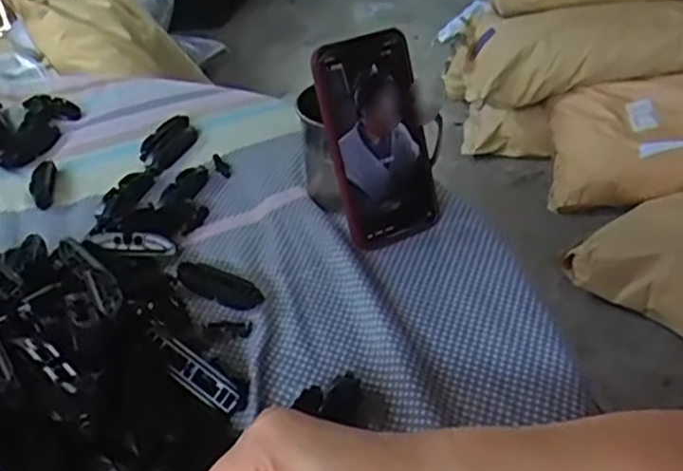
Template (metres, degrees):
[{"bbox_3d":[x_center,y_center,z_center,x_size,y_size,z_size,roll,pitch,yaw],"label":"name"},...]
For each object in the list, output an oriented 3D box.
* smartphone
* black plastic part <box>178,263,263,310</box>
[{"bbox_3d":[0.030,-0.073,0.542,0.076,0.158,0.014,-18,18,-15],"label":"smartphone"},{"bbox_3d":[-0.090,0.036,0.523,0.075,0.018,0.018,18,42,26],"label":"black plastic part"}]

